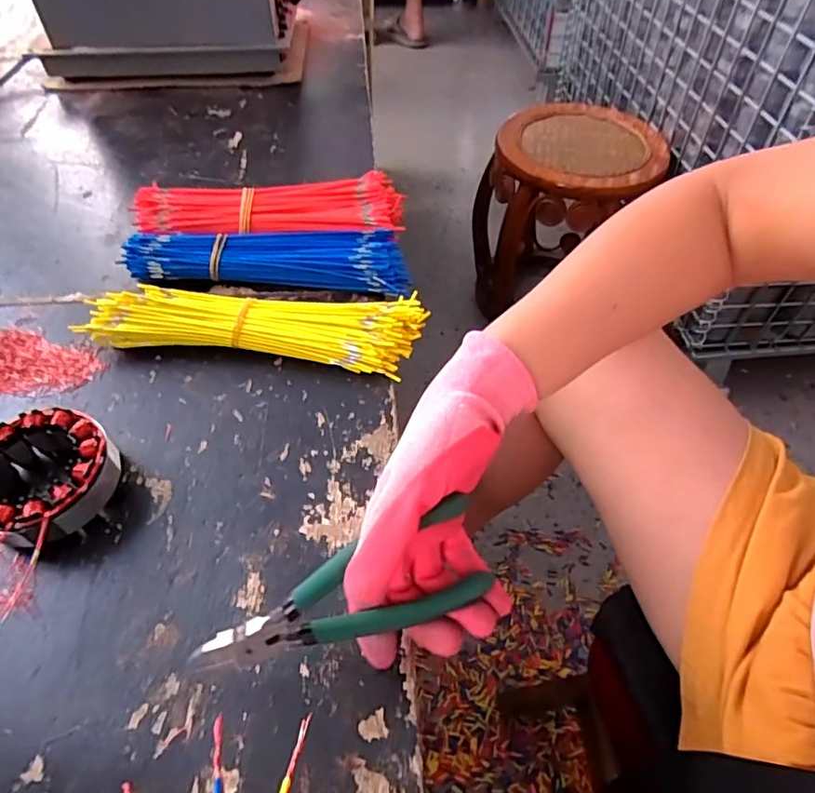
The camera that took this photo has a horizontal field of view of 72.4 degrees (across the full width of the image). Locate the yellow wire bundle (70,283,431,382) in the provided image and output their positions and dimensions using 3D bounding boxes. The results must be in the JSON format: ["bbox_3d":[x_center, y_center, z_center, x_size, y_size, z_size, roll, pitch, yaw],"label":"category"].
[{"bbox_3d":[-0.121,-0.064,0.462,0.261,0.033,0.075,5,51,3],"label":"yellow wire bundle"}]

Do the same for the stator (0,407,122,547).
[{"bbox_3d":[-0.238,0.053,0.366,0.083,0.037,0.086,1,50,-1],"label":"stator"}]

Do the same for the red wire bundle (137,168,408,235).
[{"bbox_3d":[-0.134,-0.184,0.554,0.257,0.036,0.085,0,50,-1],"label":"red wire bundle"}]

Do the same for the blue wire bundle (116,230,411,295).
[{"bbox_3d":[-0.125,-0.128,0.512,0.248,0.031,0.064,0,50,-1],"label":"blue wire bundle"}]

